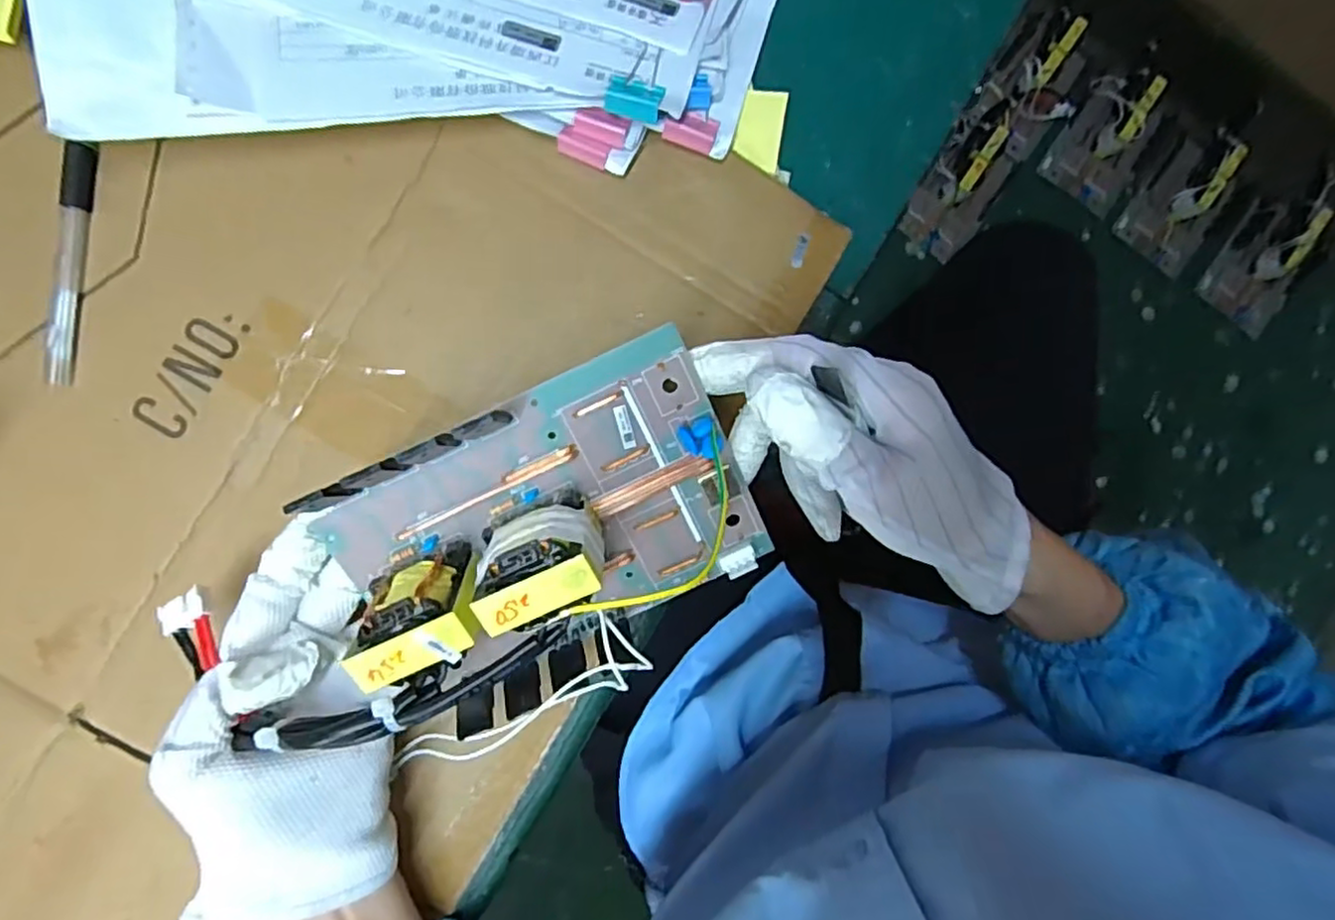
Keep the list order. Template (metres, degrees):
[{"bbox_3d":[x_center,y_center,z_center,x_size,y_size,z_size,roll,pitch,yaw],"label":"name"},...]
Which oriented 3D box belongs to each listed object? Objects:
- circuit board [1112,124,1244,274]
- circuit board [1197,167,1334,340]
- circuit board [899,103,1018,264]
[{"bbox_3d":[0.678,-0.334,0.865,0.110,0.059,0.166,39,86,-4],"label":"circuit board"},{"bbox_3d":[0.795,-0.269,0.864,0.116,0.056,0.187,35,86,-4],"label":"circuit board"},{"bbox_3d":[0.379,-0.356,0.845,0.103,0.056,0.190,33,86,-4],"label":"circuit board"}]

